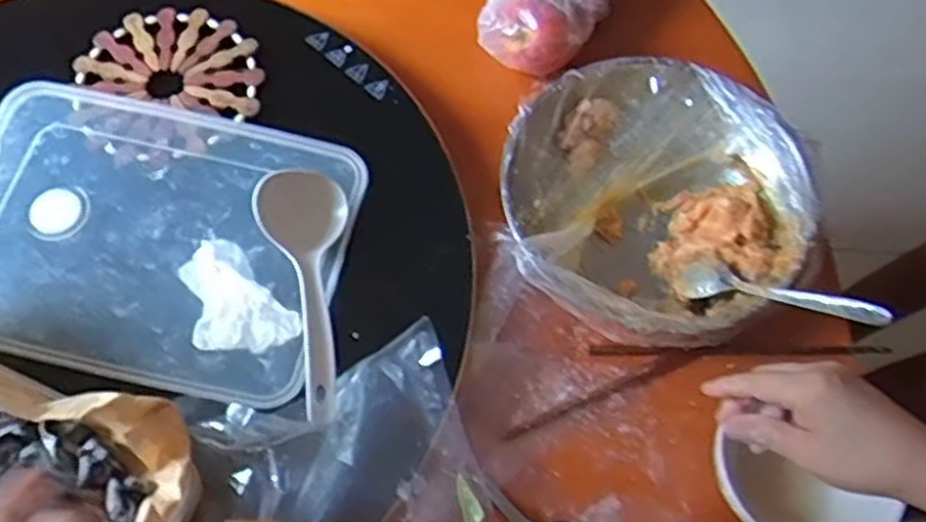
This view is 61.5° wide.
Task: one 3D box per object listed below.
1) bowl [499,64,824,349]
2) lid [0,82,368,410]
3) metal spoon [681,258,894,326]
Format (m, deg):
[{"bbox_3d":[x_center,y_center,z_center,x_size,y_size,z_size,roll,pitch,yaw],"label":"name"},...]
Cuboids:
[{"bbox_3d":[0.161,-0.053,0.680,0.245,0.081,0.255,1,65,-2],"label":"bowl"},{"bbox_3d":[-0.265,-0.030,0.645,0.337,0.019,0.241,12,65,3],"label":"lid"},{"bbox_3d":[0.250,0.025,0.616,0.161,0.017,0.030,13,59,43],"label":"metal spoon"}]

